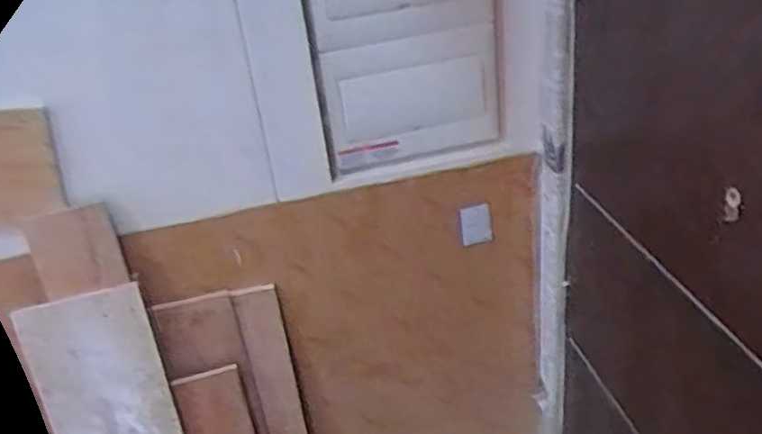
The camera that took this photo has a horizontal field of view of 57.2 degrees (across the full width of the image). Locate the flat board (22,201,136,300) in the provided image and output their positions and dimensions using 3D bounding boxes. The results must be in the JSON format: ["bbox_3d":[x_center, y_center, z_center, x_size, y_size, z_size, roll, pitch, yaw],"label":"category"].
[{"bbox_3d":[-0.591,0.071,1.359,0.169,0.168,0.023,-16,9,1],"label":"flat board"}]

